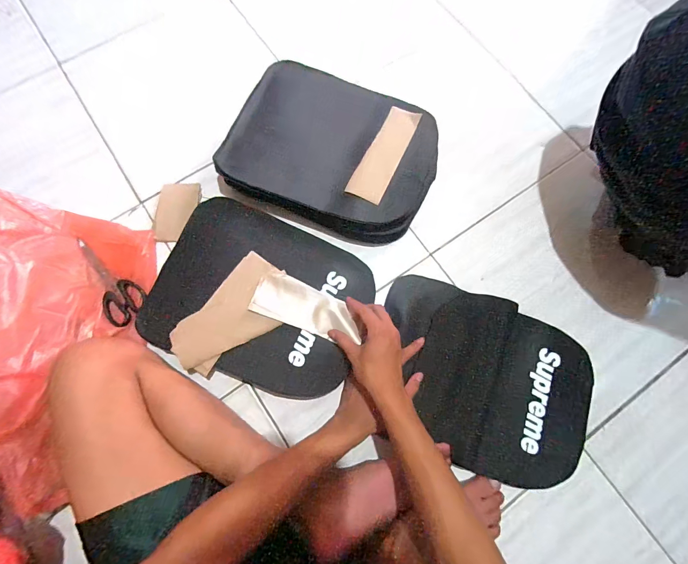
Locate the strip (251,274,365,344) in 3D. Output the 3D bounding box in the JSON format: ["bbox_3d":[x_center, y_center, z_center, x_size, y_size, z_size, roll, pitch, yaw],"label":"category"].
[{"bbox_3d":[-0.058,0.043,0.552,0.179,0.018,0.072,20,77,-2],"label":"strip"}]

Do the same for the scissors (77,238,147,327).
[{"bbox_3d":[-0.424,0.003,0.582,0.177,0.013,0.073,35,78,7],"label":"scissors"}]

